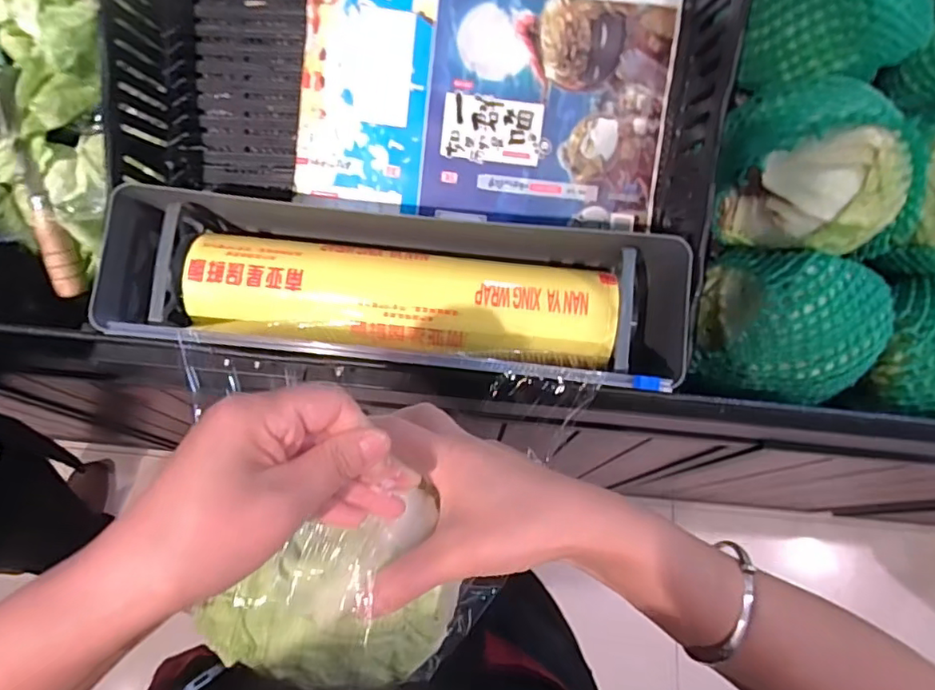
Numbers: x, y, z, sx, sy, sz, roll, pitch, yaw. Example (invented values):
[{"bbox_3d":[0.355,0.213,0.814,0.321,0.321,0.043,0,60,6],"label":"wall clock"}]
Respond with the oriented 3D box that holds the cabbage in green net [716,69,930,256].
[{"bbox_3d":[0.284,-0.149,0.466,0.133,0.105,0.142,0,70,0],"label":"cabbage in green net"}]

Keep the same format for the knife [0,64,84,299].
[{"bbox_3d":[-0.404,-0.145,0.529,0.027,0.020,0.204,-8,107,-3],"label":"knife"}]

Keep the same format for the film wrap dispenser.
[{"bbox_3d":[-0.057,-0.059,0.504,0.477,0.092,0.176,6,70,2],"label":"film wrap dispenser"}]

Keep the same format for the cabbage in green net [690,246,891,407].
[{"bbox_3d":[0.278,-0.020,0.475,0.135,0.098,0.121,13,71,4],"label":"cabbage in green net"}]

